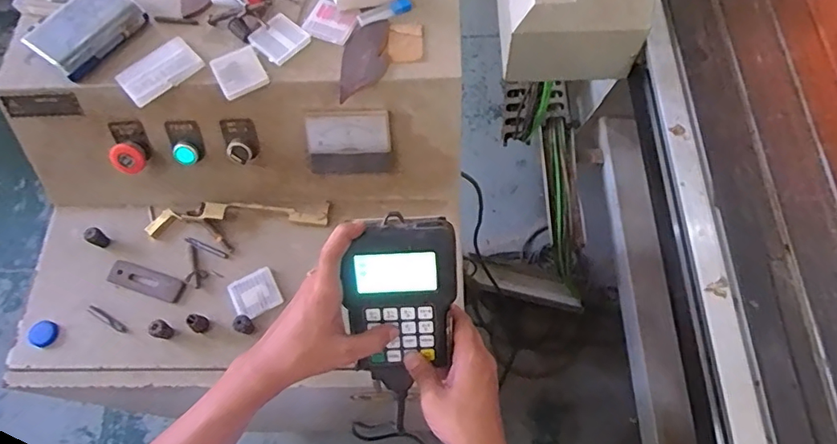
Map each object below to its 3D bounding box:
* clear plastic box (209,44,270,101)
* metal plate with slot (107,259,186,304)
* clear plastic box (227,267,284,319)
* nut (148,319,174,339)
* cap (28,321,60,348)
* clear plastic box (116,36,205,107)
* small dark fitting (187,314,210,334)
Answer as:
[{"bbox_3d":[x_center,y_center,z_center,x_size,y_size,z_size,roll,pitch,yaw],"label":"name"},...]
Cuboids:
[{"bbox_3d":[-0.207,-0.172,0.618,0.053,0.010,0.059,-27,68,-8],"label":"clear plastic box"},{"bbox_3d":[-0.342,0.075,0.677,0.100,0.010,0.032,16,68,10],"label":"metal plate with slot"},{"bbox_3d":[-0.203,0.089,0.663,0.057,0.007,0.053,-25,67,-7],"label":"clear plastic box"},{"bbox_3d":[-0.303,0.128,0.633,0.023,0.026,0.019,20,69,11],"label":"nut"},{"bbox_3d":[-0.455,0.137,0.653,0.029,0.012,0.031,-1,66,3],"label":"cap"},{"bbox_3d":[-0.298,-0.174,0.616,0.087,0.013,0.051,-39,70,-13],"label":"clear plastic box"},{"bbox_3d":[-0.263,0.120,0.637,0.020,0.033,0.019,-1,66,3],"label":"small dark fitting"}]

